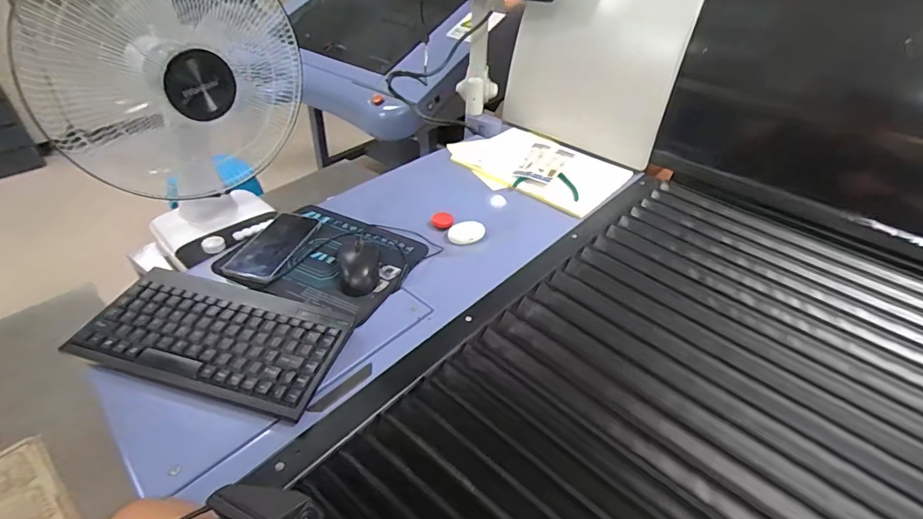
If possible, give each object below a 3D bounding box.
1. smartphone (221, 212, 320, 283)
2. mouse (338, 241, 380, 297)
[{"bbox_3d":[-0.284,-0.024,0.697,0.075,0.014,0.164,17,37,5],"label":"smartphone"},{"bbox_3d":[-0.147,0.002,0.659,0.056,0.036,0.110,-9,40,-15],"label":"mouse"}]

